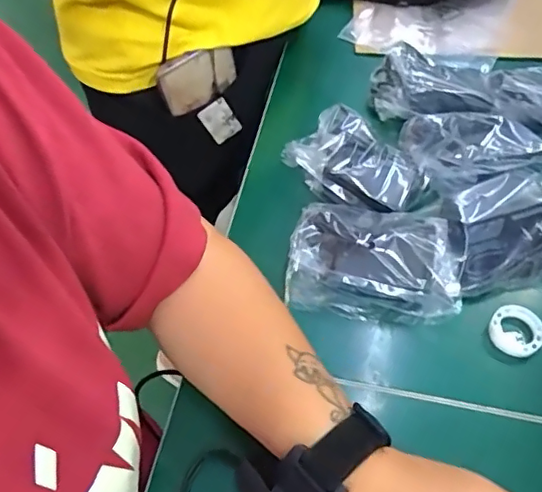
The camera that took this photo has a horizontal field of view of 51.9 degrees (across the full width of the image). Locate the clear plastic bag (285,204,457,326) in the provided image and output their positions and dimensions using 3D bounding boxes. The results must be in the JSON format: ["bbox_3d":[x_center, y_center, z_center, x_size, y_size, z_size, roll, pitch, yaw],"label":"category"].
[{"bbox_3d":[0.077,0.009,0.406,0.123,0.050,0.078,11,55,8],"label":"clear plastic bag"}]

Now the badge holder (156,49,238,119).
[{"bbox_3d":[-0.066,-0.153,0.510,0.073,0.054,0.010,-26,59,-17],"label":"badge holder"}]

